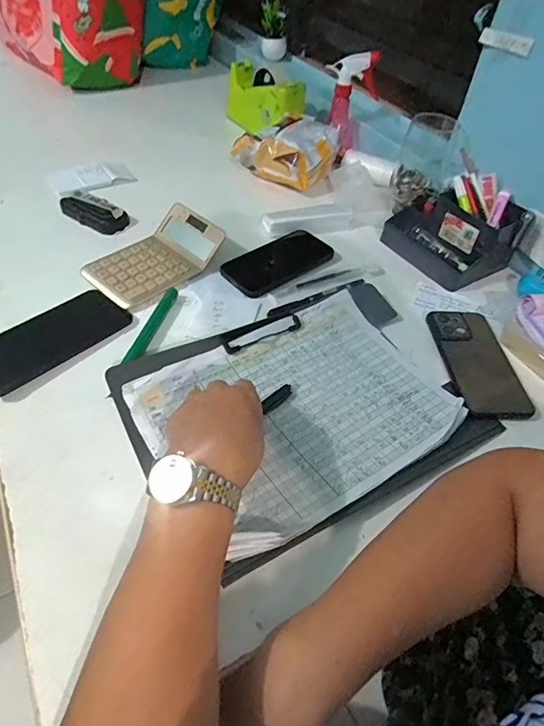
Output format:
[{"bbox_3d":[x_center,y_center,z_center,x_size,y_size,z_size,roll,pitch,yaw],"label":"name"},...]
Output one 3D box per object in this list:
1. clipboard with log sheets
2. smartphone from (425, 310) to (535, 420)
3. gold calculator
[{"bbox_3d":[0.032,0.035,0.452,0.327,0.026,0.247,-22,54,-23],"label":"clipboard with log sheets"},{"bbox_3d":[0.235,-0.005,0.507,0.074,0.008,0.163,-1,48,-6],"label":"smartphone"},{"bbox_3d":[-0.154,-0.145,0.582,0.107,0.042,0.165,35,54,24],"label":"gold calculator"}]

